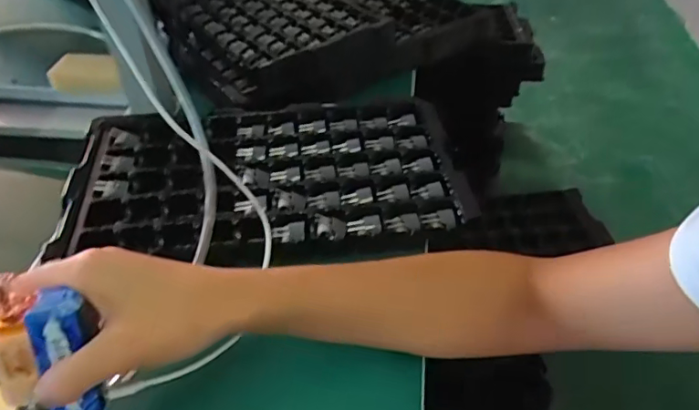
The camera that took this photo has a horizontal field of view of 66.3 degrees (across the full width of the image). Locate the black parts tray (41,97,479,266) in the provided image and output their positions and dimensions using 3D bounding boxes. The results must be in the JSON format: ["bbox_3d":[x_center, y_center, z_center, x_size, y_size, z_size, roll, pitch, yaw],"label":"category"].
[{"bbox_3d":[-0.075,-0.033,0.524,0.355,0.036,0.201,-1,43,-3],"label":"black parts tray"}]

